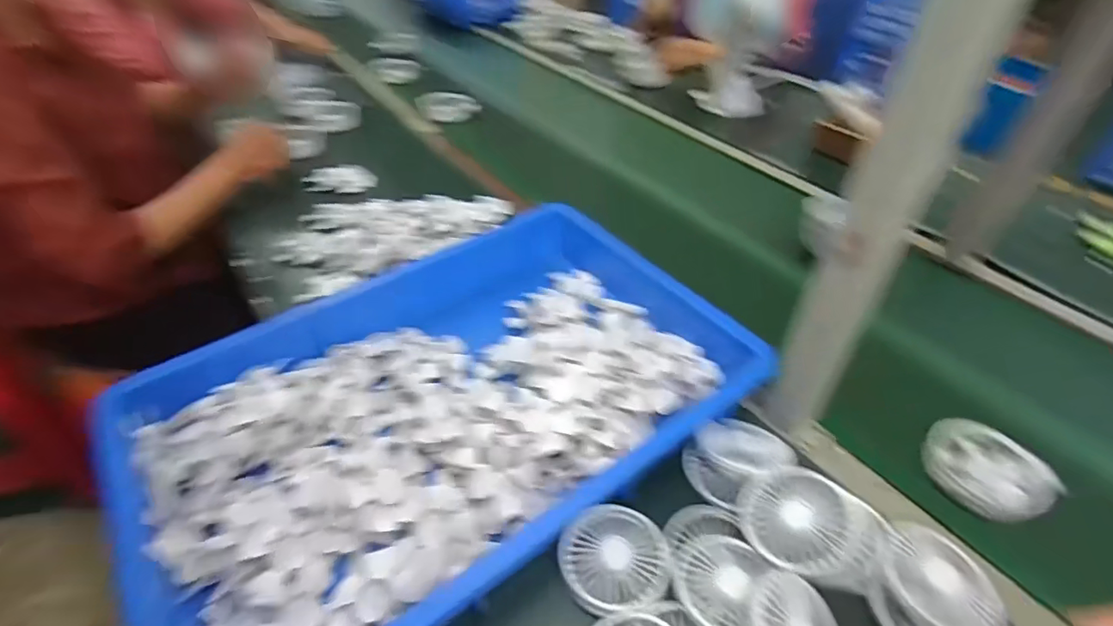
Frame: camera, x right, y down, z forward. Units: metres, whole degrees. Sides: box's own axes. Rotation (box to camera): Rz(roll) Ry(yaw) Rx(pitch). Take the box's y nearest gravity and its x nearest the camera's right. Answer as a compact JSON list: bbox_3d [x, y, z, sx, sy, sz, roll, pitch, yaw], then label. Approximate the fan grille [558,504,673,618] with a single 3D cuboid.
[{"bbox_3d":[0.051,0.210,0.468,0.091,0.007,0.087,1,42,-1],"label":"fan grille"}]

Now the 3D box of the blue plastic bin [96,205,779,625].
[{"bbox_3d":[-0.120,0.079,0.576,0.573,0.088,0.408,-26,49,-27],"label":"blue plastic bin"}]

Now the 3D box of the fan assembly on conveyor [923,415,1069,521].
[{"bbox_3d":[0.419,0.158,0.531,0.082,0.046,0.103,-24,48,-26],"label":"fan assembly on conveyor"}]

